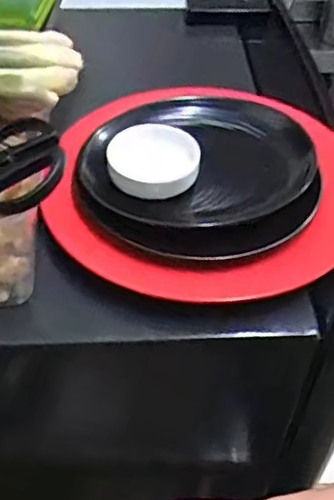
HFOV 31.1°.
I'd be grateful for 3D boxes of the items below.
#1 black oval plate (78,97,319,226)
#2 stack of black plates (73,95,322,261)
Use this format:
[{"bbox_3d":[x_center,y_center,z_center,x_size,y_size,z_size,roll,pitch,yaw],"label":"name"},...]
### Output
[{"bbox_3d":[0.030,-0.082,0.499,0.176,0.036,0.171,10,47,7],"label":"black oval plate"},{"bbox_3d":[0.027,-0.075,0.493,0.185,0.034,0.191,6,46,4],"label":"stack of black plates"}]

